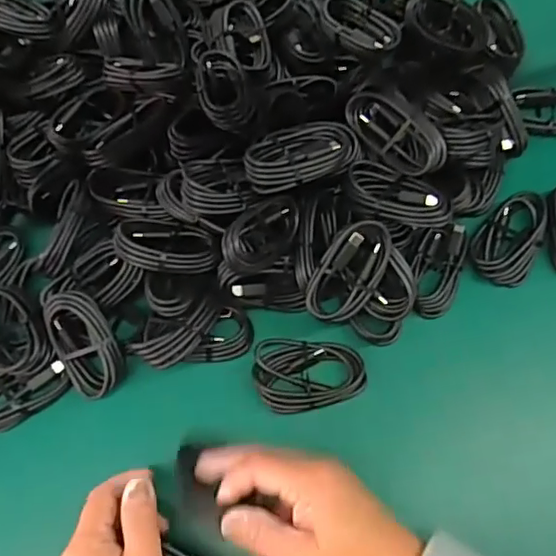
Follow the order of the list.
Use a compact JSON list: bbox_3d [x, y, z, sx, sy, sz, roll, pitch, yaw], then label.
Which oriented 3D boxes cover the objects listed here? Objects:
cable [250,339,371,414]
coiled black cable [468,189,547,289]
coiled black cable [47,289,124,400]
[{"bbox_3d":[0.022,0.069,0.407,0.077,0.010,0.050,3,68,4],"label":"cable"},{"bbox_3d":[0.177,-0.032,0.442,0.046,0.015,0.074,30,72,14],"label":"coiled black cable"},{"bbox_3d":[-0.134,0.045,0.407,0.042,0.016,0.075,-14,95,9],"label":"coiled black cable"}]

